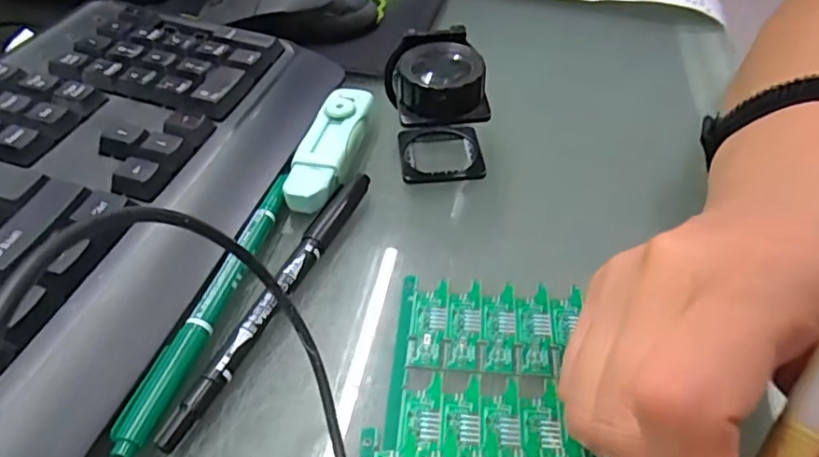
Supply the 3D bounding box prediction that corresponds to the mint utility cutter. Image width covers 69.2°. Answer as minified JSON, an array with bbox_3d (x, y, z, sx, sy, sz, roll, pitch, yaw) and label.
[{"bbox_3d":[-0.038,-0.041,0.291,0.025,0.016,0.082,6,44,8],"label":"mint utility cutter"}]

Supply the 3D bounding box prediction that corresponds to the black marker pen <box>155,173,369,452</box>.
[{"bbox_3d":[-0.050,0.024,0.232,0.010,0.011,0.137,15,46,17],"label":"black marker pen"}]

